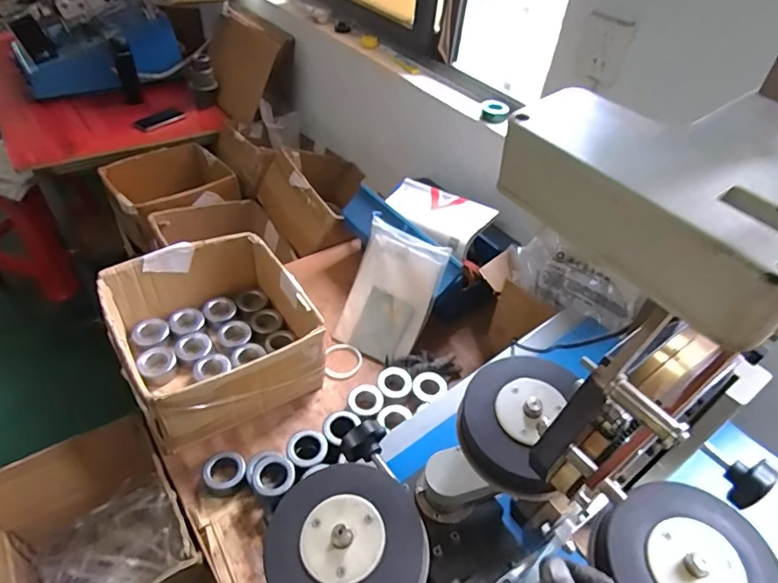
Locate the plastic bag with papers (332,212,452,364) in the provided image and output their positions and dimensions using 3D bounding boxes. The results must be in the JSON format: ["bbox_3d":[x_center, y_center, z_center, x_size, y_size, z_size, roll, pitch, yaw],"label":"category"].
[{"bbox_3d":[0.000,0.005,1.039,0.189,0.278,0.043,23,4,17],"label":"plastic bag with papers"}]

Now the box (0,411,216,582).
[{"bbox_3d":[-0.500,0.455,0.846,0.280,0.259,0.316,-22,51,-27],"label":"box"}]

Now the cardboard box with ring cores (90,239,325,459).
[{"bbox_3d":[-0.333,0.082,0.935,0.322,0.176,0.330,-22,51,-26],"label":"cardboard box with ring cores"}]

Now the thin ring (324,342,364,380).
[{"bbox_3d":[-0.096,0.148,1.033,0.077,0.017,0.084,4,44,-3],"label":"thin ring"}]

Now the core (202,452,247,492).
[{"bbox_3d":[-0.278,0.309,0.828,0.067,0.041,0.066,4,44,-3],"label":"core"}]

